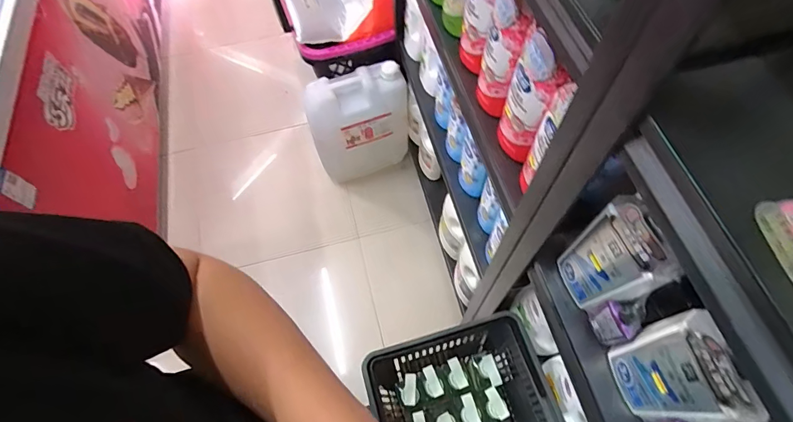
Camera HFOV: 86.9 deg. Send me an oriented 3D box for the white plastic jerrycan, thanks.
[{"bbox_3d":[-0.136,-0.314,1.556,0.344,0.380,0.189,-16,64,-6],"label":"white plastic jerrycan"}]

